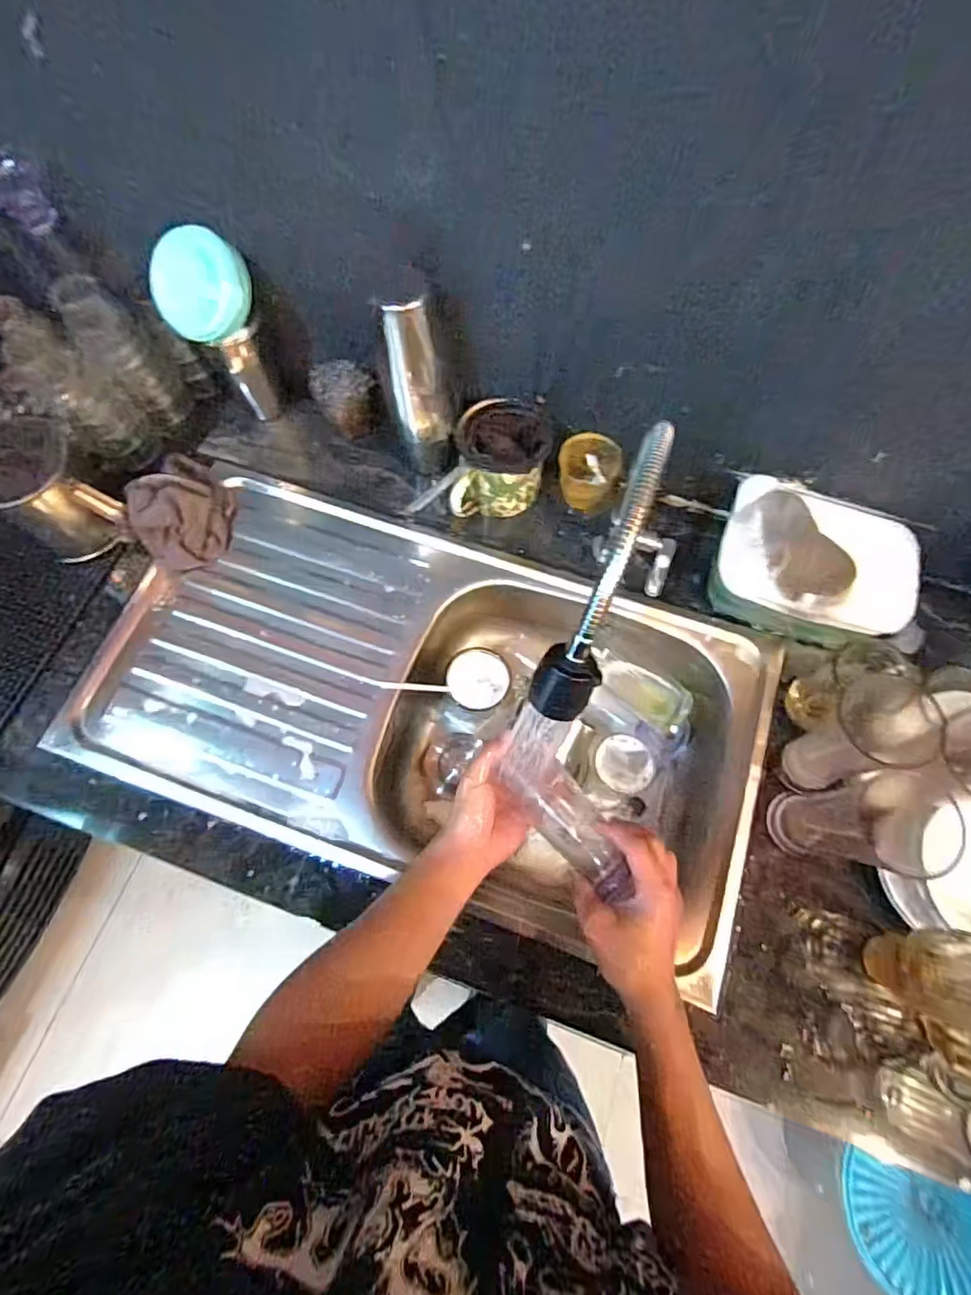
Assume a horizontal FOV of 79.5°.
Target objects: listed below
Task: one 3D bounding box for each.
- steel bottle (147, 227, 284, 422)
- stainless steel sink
[{"bbox_3d":[-0.305,-0.361,0.695,0.095,0.222,0.081,-33,74,-12],"label":"steel bottle"},{"bbox_3d":[-0.065,0.068,0.713,0.739,0.126,0.402,18,71,6],"label":"stainless steel sink"}]

